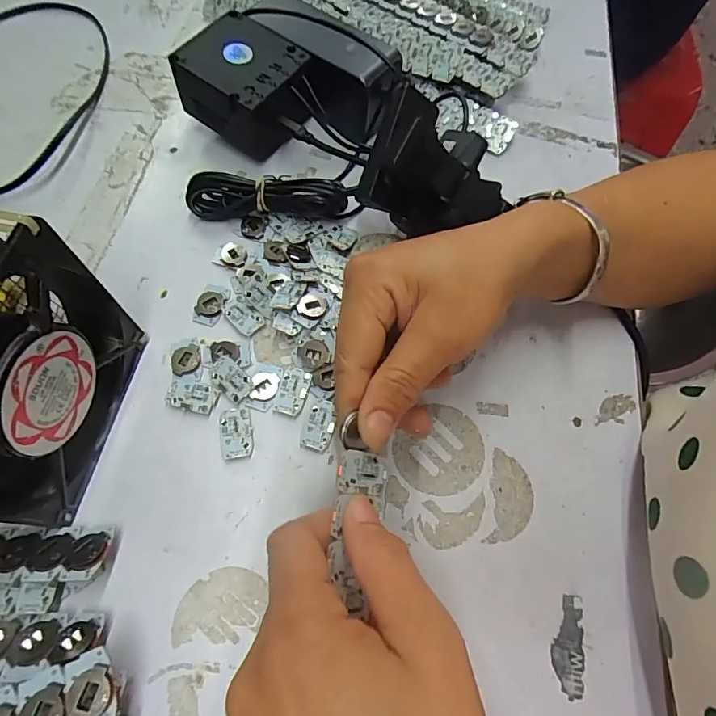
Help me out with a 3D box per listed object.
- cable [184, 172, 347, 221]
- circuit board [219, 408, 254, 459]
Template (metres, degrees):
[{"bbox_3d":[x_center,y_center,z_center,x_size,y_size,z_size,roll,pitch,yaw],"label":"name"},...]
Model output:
[{"bbox_3d":[-0.065,-0.114,0.320,0.111,0.036,0.020,4,66,0],"label":"cable"},{"bbox_3d":[-0.073,0.045,0.267,0.018,0.004,0.030,-10,66,-7],"label":"circuit board"}]

